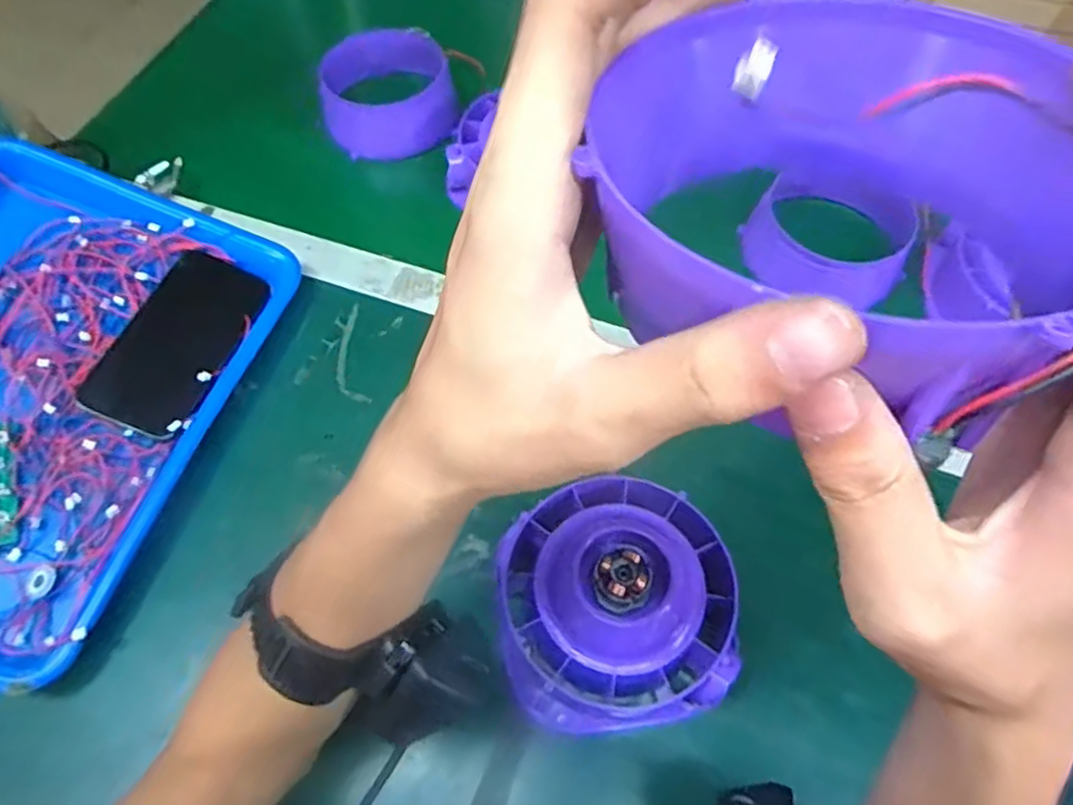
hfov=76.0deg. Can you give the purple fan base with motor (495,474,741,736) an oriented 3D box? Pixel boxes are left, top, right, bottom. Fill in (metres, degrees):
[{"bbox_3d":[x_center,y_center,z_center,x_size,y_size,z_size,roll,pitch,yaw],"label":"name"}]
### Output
[{"bbox_3d":[0.044,0.113,0.396,0.129,0.074,0.128,0,60,1],"label":"purple fan base with motor"}]

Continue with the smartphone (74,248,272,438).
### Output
[{"bbox_3d":[-0.255,-0.045,0.493,0.079,0.015,0.140,18,62,11],"label":"smartphone"}]

